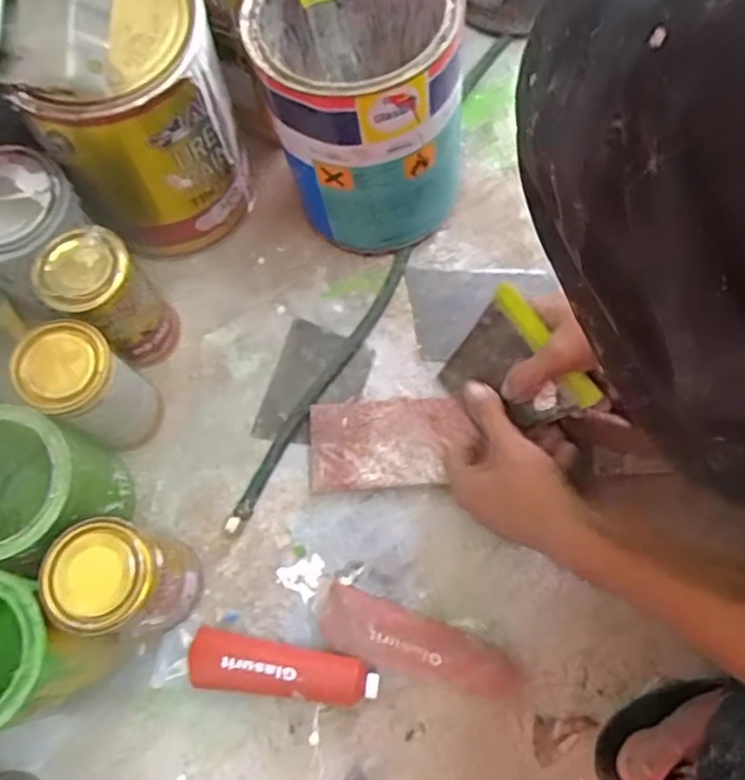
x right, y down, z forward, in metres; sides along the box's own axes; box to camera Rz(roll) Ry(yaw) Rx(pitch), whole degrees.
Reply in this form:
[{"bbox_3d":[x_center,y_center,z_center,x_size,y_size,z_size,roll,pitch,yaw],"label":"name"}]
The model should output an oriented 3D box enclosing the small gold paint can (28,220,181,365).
[{"bbox_3d":[-0.221,-0.074,0.551,0.070,0.139,0.069,43,78,14],"label":"small gold paint can"}]

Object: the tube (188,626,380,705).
[{"bbox_3d":[-0.072,0.223,0.506,0.150,0.028,0.043,9,72,5],"label":"tube"}]

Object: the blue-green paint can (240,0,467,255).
[{"bbox_3d":[-0.008,-0.246,0.563,0.164,0.213,0.168,-8,72,-1],"label":"blue-green paint can"}]

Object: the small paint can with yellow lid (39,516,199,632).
[{"bbox_3d":[-0.175,0.140,0.474,0.066,0.138,0.068,-1,72,2],"label":"small paint can with yellow lid"}]

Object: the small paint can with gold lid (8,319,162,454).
[{"bbox_3d":[-0.224,0.002,0.525,0.065,0.131,0.068,-1,72,2],"label":"small paint can with gold lid"}]

